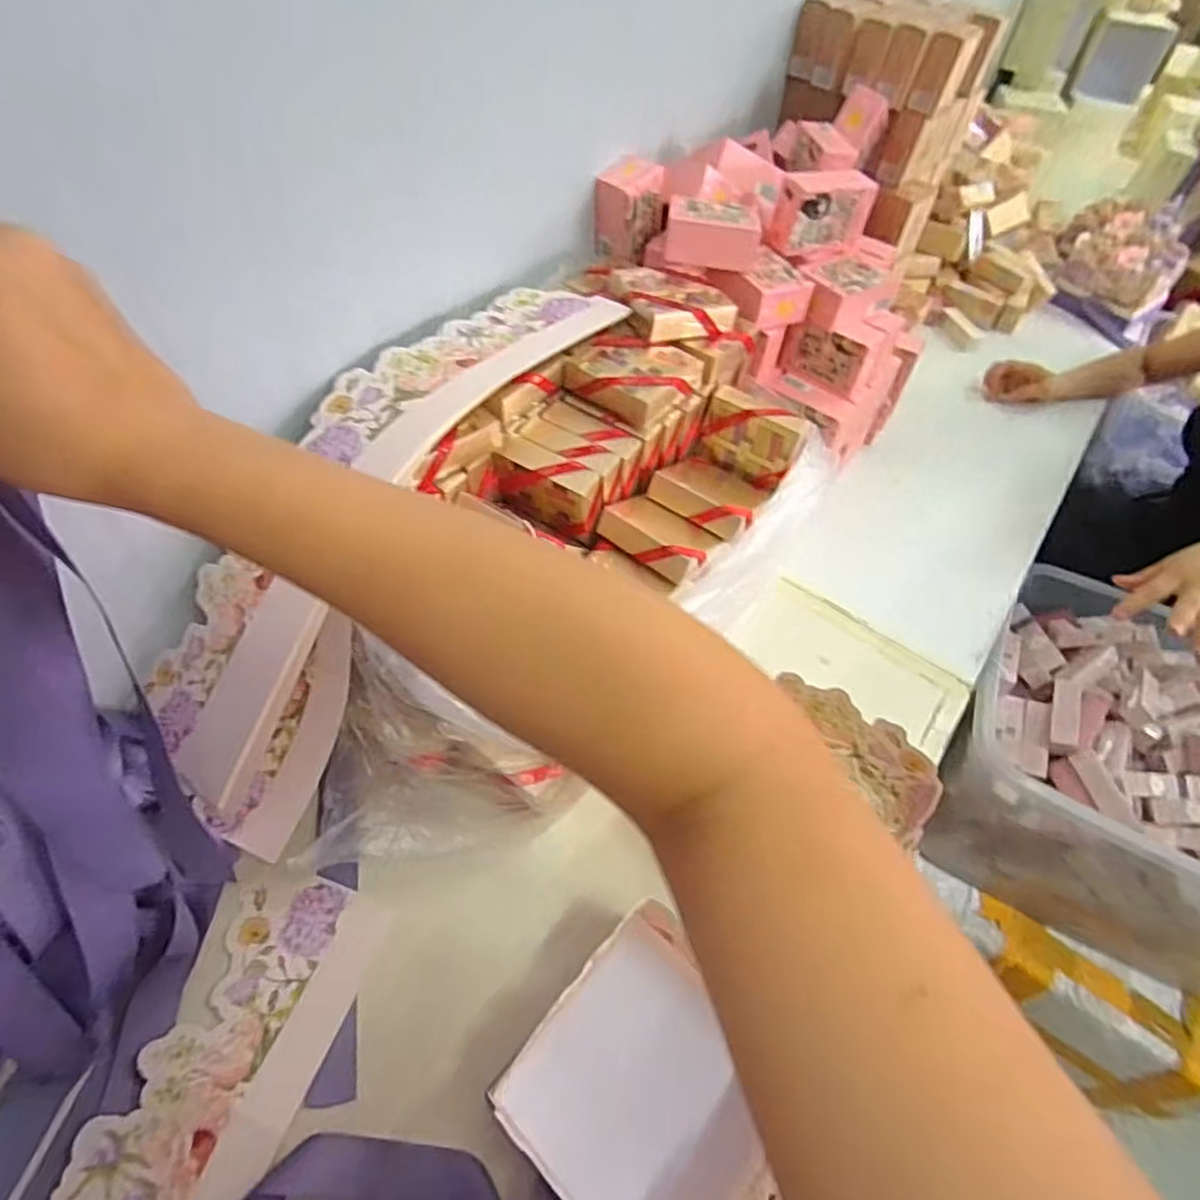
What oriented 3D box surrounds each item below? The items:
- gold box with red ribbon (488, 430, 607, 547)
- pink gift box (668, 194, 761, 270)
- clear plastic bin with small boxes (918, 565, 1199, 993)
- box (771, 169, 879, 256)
[{"bbox_3d":[-0.056,-0.114,0.713,0.116,0.092,0.036,24,53,14],"label":"gold box with red ribbon"},{"bbox_3d":[0.140,-0.455,0.840,0.112,0.046,0.083,8,51,1],"label":"pink gift box"},{"bbox_3d":[0.841,0.258,1.045,0.577,0.341,0.472,28,54,17],"label":"clear plastic bin with small boxes"},{"bbox_3d":[0.282,-0.494,0.861,0.118,0.080,0.049,-12,53,-14],"label":"box"}]

